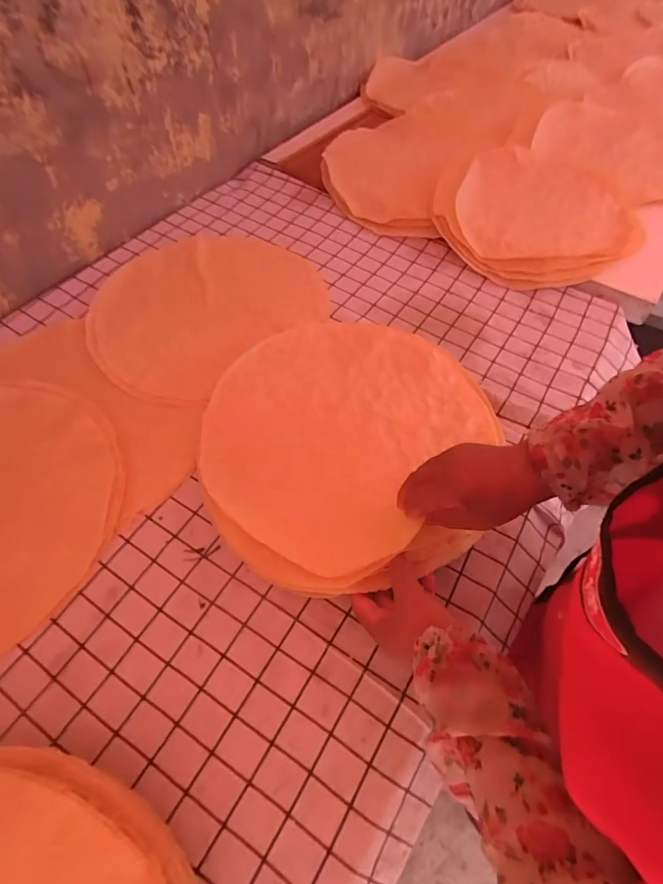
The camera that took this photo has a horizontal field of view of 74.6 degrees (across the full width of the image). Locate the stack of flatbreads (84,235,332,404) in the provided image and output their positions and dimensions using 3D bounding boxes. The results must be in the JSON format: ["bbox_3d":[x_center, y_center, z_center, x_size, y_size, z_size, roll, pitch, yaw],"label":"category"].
[{"bbox_3d":[-0.209,-0.232,0.710,0.366,0.019,0.333,-35,64,-19],"label":"stack of flatbreads"}]

